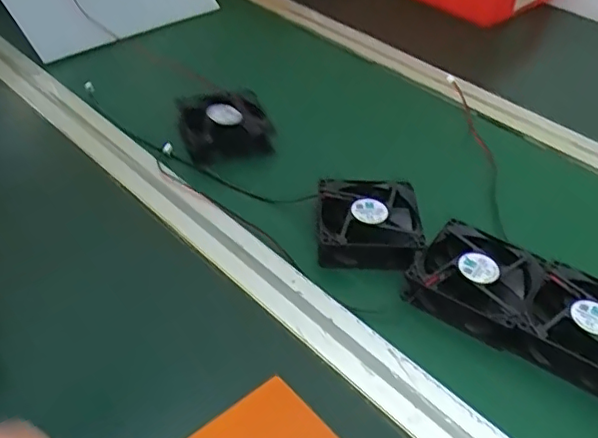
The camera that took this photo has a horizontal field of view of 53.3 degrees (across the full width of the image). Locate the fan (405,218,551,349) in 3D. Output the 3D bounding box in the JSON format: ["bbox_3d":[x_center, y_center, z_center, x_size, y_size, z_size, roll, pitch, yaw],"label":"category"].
[{"bbox_3d":[0.129,0.046,0.434,0.083,0.027,0.078,24,44,22],"label":"fan"}]

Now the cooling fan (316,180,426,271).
[{"bbox_3d":[0.056,0.003,0.475,0.081,0.030,0.083,3,40,0],"label":"cooling fan"}]

